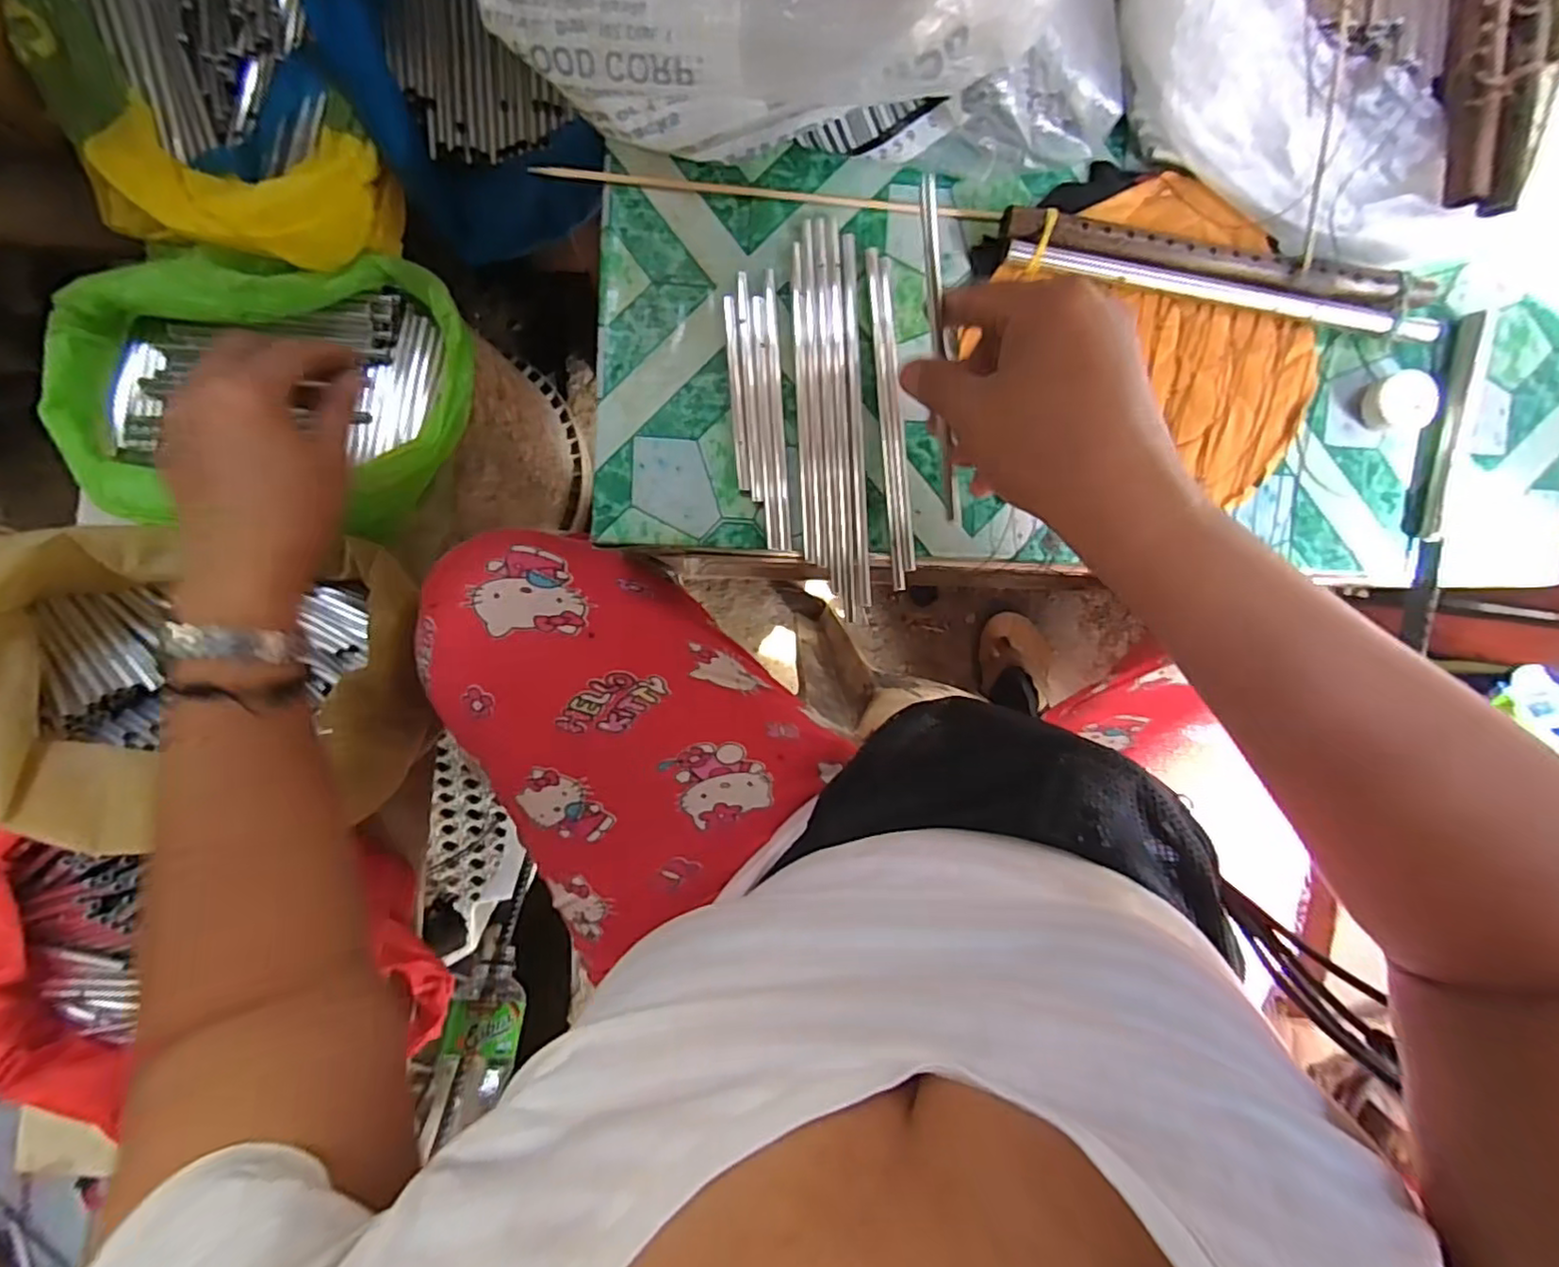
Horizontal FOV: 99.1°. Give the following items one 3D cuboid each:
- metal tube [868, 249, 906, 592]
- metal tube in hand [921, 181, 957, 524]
[{"bbox_3d":[0.055,-0.108,0.341,0.007,0.004,0.170,-6,95,-5],"label":"metal tube"},{"bbox_3d":[0.071,-0.121,0.292,0.008,0.007,0.139,-10,106,-4],"label":"metal tube in hand"}]

